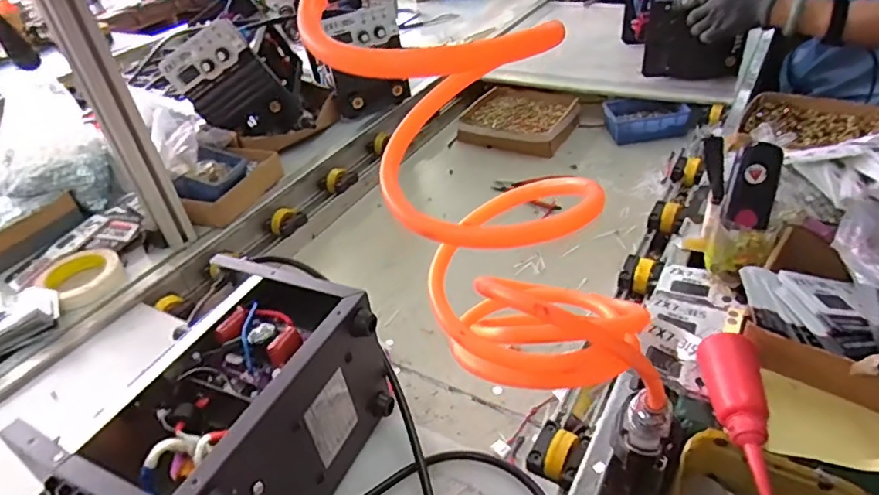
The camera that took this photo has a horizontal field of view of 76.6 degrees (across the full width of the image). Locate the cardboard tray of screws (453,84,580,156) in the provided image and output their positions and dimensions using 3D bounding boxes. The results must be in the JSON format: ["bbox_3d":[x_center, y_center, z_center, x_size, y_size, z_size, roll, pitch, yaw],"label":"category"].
[{"bbox_3d":[0.177,-0.284,1.205,0.228,0.053,0.212,13,42,25],"label":"cardboard tray of screws"}]

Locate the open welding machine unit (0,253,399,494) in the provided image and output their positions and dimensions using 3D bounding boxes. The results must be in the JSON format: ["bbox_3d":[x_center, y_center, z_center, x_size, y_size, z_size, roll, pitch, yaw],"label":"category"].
[{"bbox_3d":[-0.169,0.155,0.478,0.158,0.159,0.238,12,41,24],"label":"open welding machine unit"}]

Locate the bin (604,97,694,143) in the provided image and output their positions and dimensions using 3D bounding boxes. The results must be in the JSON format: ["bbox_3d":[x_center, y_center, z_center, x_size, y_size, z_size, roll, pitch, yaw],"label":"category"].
[{"bbox_3d":[0.417,-0.252,1.128,0.156,0.051,0.076,-1,37,8],"label":"bin"}]

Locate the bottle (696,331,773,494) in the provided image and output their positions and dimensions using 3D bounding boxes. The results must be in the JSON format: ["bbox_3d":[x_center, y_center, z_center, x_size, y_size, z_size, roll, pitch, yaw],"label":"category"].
[{"bbox_3d":[0.264,0.150,0.479,0.042,0.032,0.164,-1,50,8],"label":"bottle"}]

